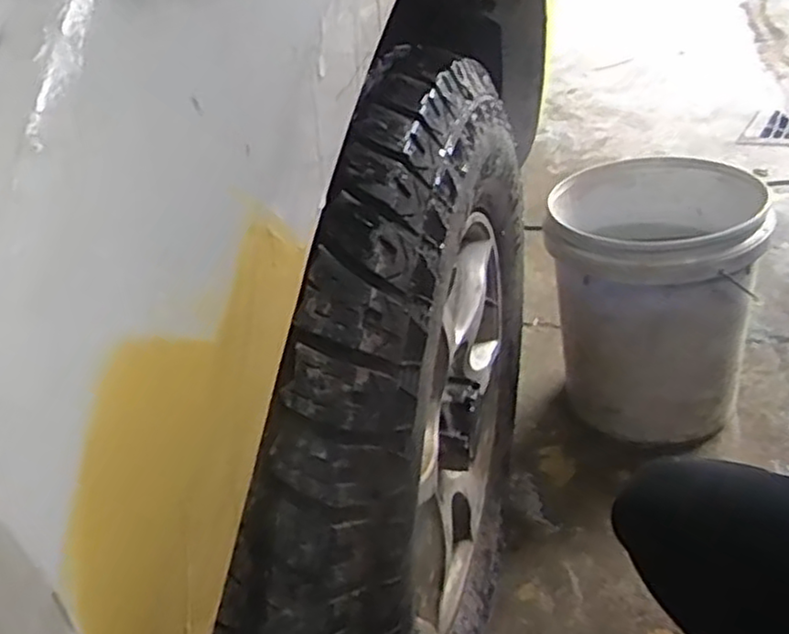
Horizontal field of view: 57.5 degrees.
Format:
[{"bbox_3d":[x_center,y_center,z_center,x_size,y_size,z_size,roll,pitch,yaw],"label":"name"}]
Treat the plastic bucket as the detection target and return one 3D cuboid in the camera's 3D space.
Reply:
[{"bbox_3d":[0.391,-0.022,1.128,0.290,0.345,0.289,-5,34,3],"label":"plastic bucket"}]

